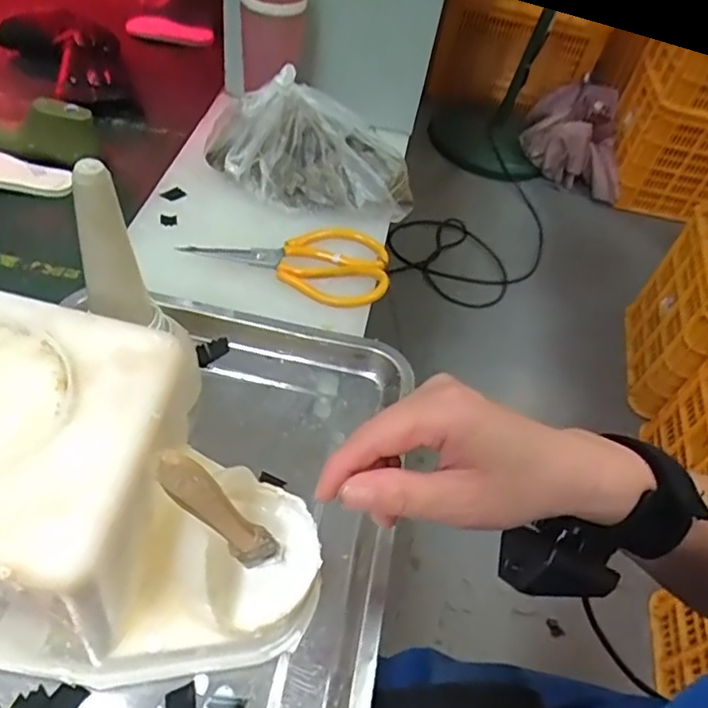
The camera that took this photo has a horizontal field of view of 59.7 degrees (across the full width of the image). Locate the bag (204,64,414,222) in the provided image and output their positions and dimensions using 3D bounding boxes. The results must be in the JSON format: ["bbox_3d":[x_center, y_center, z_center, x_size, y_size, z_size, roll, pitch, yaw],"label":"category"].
[{"bbox_3d":[-0.043,-0.203,0.615,0.215,0.099,0.076,18,50,4],"label":"bag"}]

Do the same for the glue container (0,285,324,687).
[{"bbox_3d":[-0.128,0.072,0.310,0.230,0.144,0.135,11,51,-2],"label":"glue container"}]

